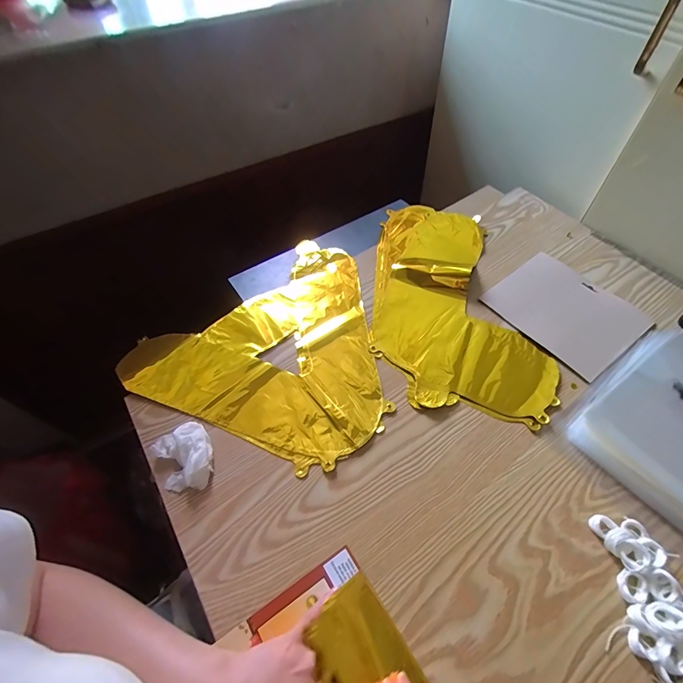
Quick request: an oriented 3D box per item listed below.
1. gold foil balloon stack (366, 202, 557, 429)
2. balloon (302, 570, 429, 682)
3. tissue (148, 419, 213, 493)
[{"bbox_3d":[0.153,-0.080,0.566,0.221,0.021,0.435,-7,55,-2],"label":"gold foil balloon stack"},{"bbox_3d":[0.011,0.262,0.289,0.017,0.132,0.094,-48,63,19],"label":"balloon"},{"bbox_3d":[-0.183,0.134,0.420,0.060,0.027,0.080,-28,58,-17],"label":"tissue"}]

